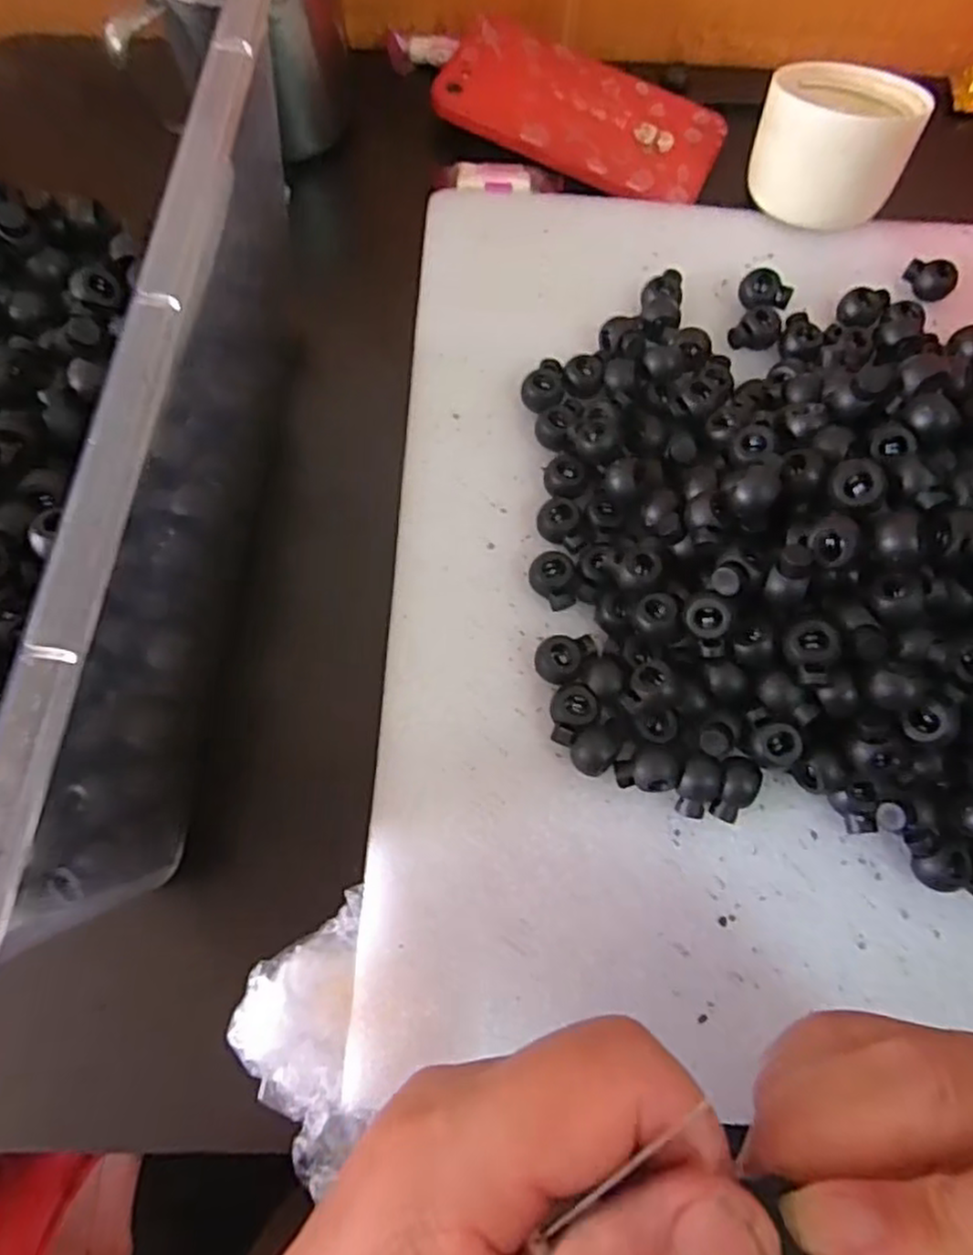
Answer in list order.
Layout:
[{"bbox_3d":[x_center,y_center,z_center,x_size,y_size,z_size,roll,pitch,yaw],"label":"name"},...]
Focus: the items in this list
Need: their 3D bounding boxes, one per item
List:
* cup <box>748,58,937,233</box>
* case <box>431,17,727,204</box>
[{"bbox_3d":[0.158,-0.222,0.329,0.067,0.049,0.057,29,73,7],"label":"cup"},{"bbox_3d":[0.047,-0.255,0.356,0.137,0.008,0.071,24,73,6],"label":"case"}]

